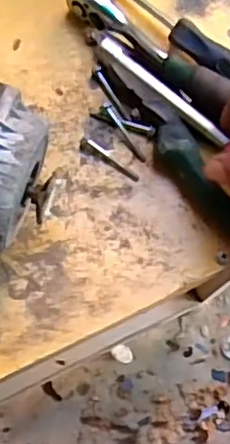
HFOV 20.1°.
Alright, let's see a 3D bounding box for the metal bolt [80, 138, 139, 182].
[{"bbox_3d":[-0.002,-0.041,0.408,0.042,0.010,0.009,30,71,9],"label":"metal bolt"}]

